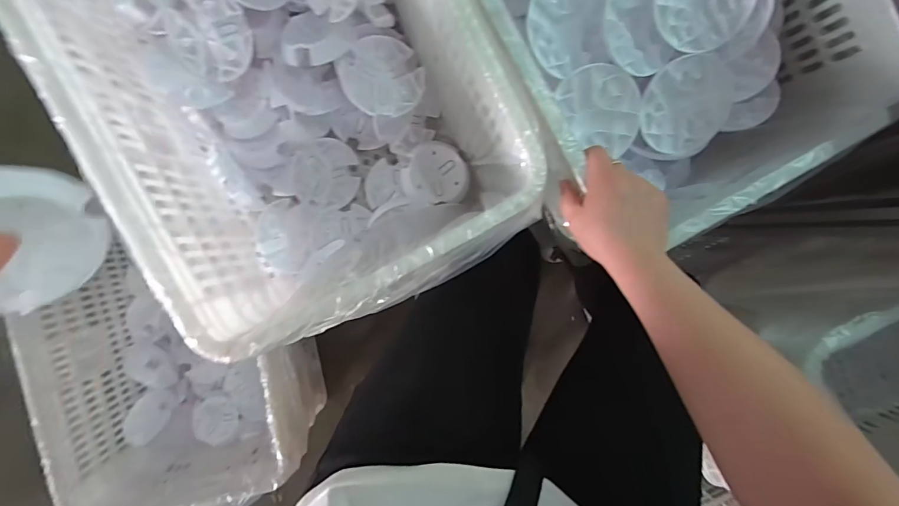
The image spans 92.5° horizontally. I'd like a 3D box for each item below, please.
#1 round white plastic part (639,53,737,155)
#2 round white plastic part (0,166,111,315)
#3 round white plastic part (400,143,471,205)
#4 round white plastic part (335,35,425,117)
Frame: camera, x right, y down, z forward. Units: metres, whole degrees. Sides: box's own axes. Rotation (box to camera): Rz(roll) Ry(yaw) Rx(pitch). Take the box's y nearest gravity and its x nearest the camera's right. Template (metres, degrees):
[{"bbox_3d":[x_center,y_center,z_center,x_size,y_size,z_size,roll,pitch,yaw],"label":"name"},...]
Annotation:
[{"bbox_3d":[0.271,-0.167,0.491,0.103,0.009,0.106,-1,119,-1],"label":"round white plastic part"},{"bbox_3d":[-0.303,-0.012,0.308,0.016,0.103,0.099,12,53,18],"label":"round white plastic part"},{"bbox_3d":[-0.021,-0.119,0.645,0.099,0.019,0.089,-3,93,-4],"label":"round white plastic part"},{"bbox_3d":[-0.088,-0.230,0.565,0.098,0.018,0.103,0,93,-5],"label":"round white plastic part"}]

